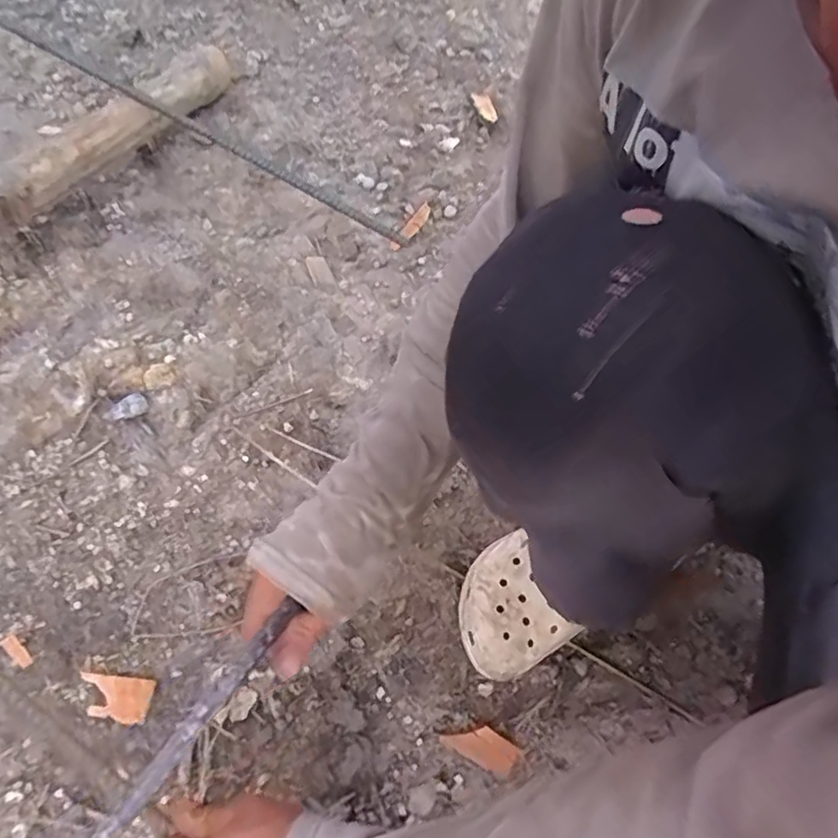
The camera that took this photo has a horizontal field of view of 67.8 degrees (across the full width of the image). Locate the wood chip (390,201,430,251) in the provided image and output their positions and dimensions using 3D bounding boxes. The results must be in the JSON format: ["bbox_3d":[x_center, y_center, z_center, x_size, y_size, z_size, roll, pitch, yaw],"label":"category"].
[{"bbox_3d":[-0.008,-0.241,0.782,0.018,0.006,0.076,34,77,17],"label":"wood chip"}]

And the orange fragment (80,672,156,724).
[{"bbox_3d":[-0.244,0.224,0.501,0.055,0.004,0.033,11,66,-11],"label":"orange fragment"}]

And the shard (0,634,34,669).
[{"bbox_3d":[-0.320,0.185,0.497,0.030,0.006,0.011,39,64,19],"label":"shard"}]

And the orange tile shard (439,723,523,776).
[{"bbox_3d":[0.059,0.297,0.567,0.077,0.013,0.030,24,57,-12],"label":"orange tile shard"}]

